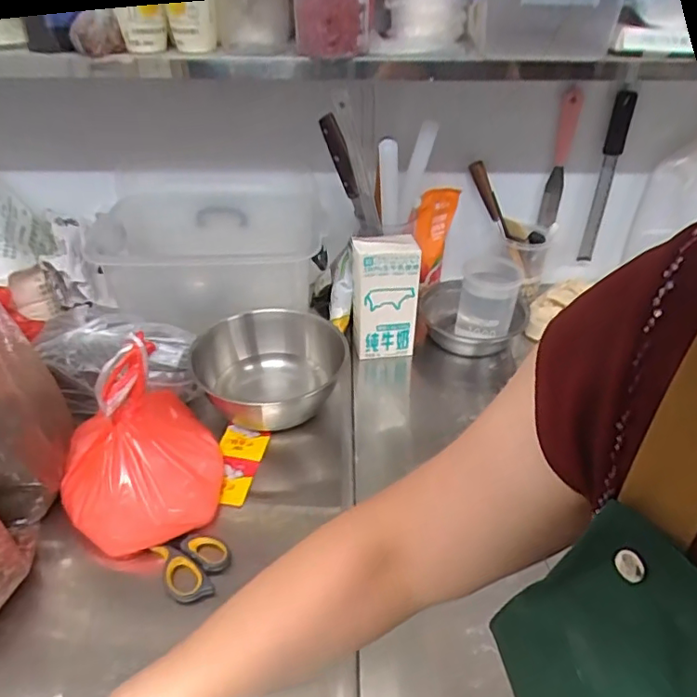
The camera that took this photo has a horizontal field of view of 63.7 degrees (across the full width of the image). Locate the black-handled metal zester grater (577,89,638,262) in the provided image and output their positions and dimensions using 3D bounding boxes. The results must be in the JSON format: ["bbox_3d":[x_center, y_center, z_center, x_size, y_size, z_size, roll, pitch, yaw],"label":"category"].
[{"bbox_3d":[0.437,-0.285,0.966,0.032,0.288,0.020,0,35,0],"label":"black-handled metal zester grater"}]

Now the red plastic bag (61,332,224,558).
[{"bbox_3d":[-0.247,0.103,0.651,0.183,0.176,0.176,-20,41,-25],"label":"red plastic bag"}]

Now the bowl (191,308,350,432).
[{"bbox_3d":[-0.114,0.031,0.816,0.202,0.081,0.206,0,37,0],"label":"bowl"}]

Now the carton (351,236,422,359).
[{"bbox_3d":[0.056,-0.078,0.891,0.101,0.202,0.045,-4,37,-6],"label":"carton"}]

